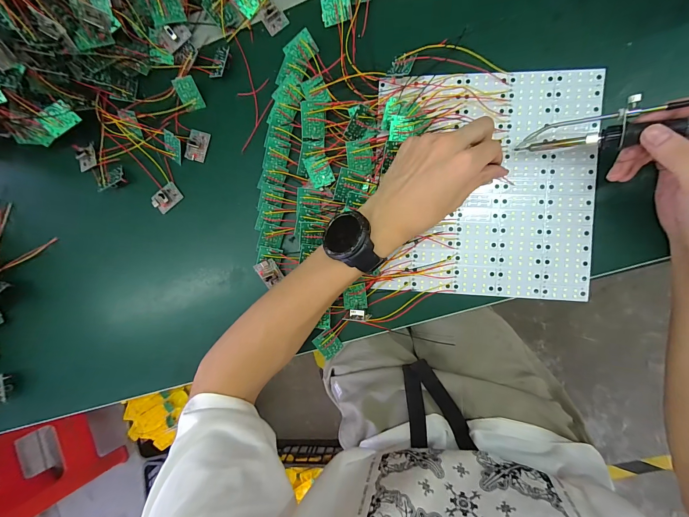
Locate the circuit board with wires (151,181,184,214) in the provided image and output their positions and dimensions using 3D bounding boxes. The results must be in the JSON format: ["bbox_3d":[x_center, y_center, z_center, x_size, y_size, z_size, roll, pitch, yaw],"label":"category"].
[{"bbox_3d":[-0.224,-0.076,0.371,0.035,0.010,0.025,-45,86,6],"label":"circuit board with wires"}]

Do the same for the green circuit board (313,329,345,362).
[{"bbox_3d":[-0.019,0.099,0.345,0.026,0.004,0.034,-41,115,-9],"label":"green circuit board"}]

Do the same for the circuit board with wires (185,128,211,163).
[{"bbox_3d":[-0.184,-0.141,0.368,0.025,0.008,0.037,14,93,7],"label":"circuit board with wires"}]

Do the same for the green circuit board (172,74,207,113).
[{"bbox_3d":[-0.189,-0.200,0.362,0.025,0.004,0.035,-14,124,7],"label":"green circuit board"}]

